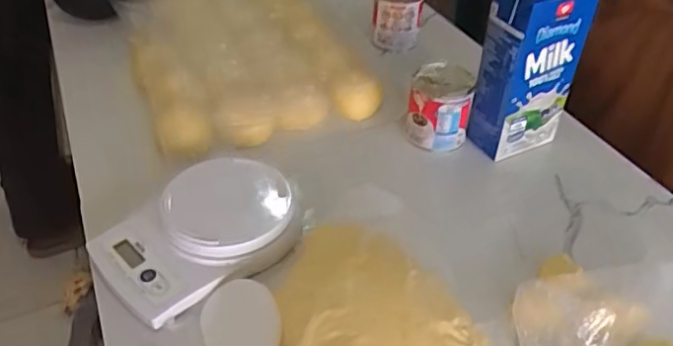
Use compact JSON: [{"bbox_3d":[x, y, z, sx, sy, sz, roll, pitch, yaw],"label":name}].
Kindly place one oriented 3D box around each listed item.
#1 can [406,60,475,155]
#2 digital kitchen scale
[{"bbox_3d":[0.123,-0.075,0.684,0.069,0.086,0.066,1,42,-1],"label":"can"},{"bbox_3d":[-0.131,0.052,0.561,0.186,0.043,0.138,-32,51,-31],"label":"digital kitchen scale"}]

